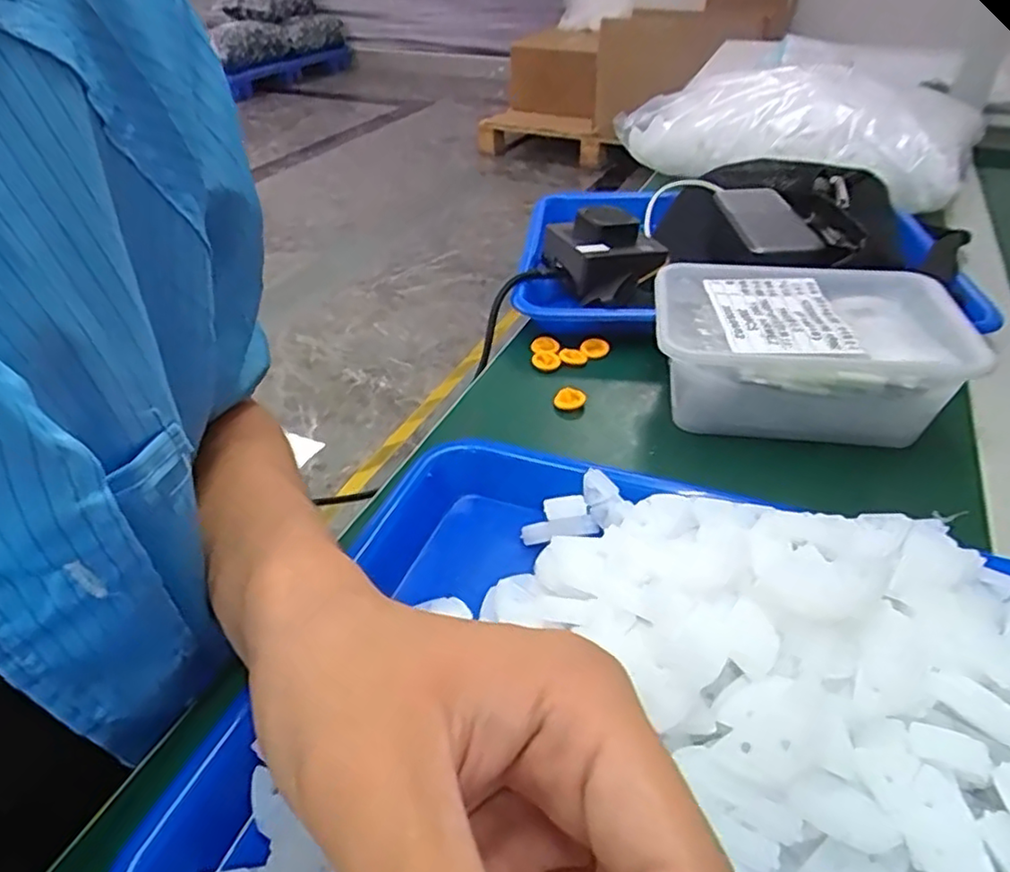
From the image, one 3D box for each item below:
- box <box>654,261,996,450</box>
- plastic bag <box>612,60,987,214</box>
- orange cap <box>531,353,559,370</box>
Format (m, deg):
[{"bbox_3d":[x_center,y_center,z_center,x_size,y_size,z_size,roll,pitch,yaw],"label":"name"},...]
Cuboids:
[{"bbox_3d":[0.176,-0.049,0.410,0.163,0.073,0.111,5,40,7],"label":"box"},{"bbox_3d":[0.300,-0.323,0.704,0.330,0.101,0.147,24,46,27],"label":"plastic bag"},{"bbox_3d":[0.029,-0.053,0.467,0.020,0.006,0.017,3,40,5],"label":"orange cap"}]

